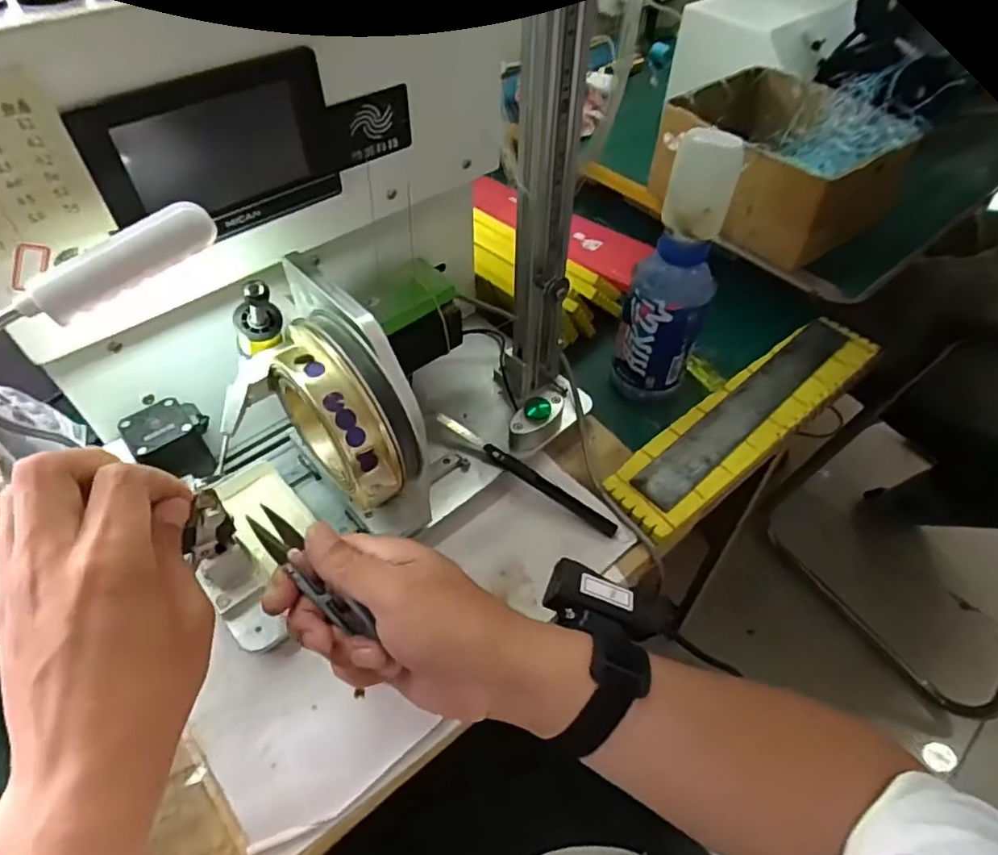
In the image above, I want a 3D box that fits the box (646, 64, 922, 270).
[{"bbox_3d":[0.279,-0.271,0.612,0.156,0.104,0.208,-26,55,-21],"label":"box"}]

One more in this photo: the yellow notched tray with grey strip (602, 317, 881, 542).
[{"bbox_3d":[0.236,-0.015,0.561,0.334,0.018,0.075,-31,57,-25],"label":"yellow notched tray with grey strip"}]

